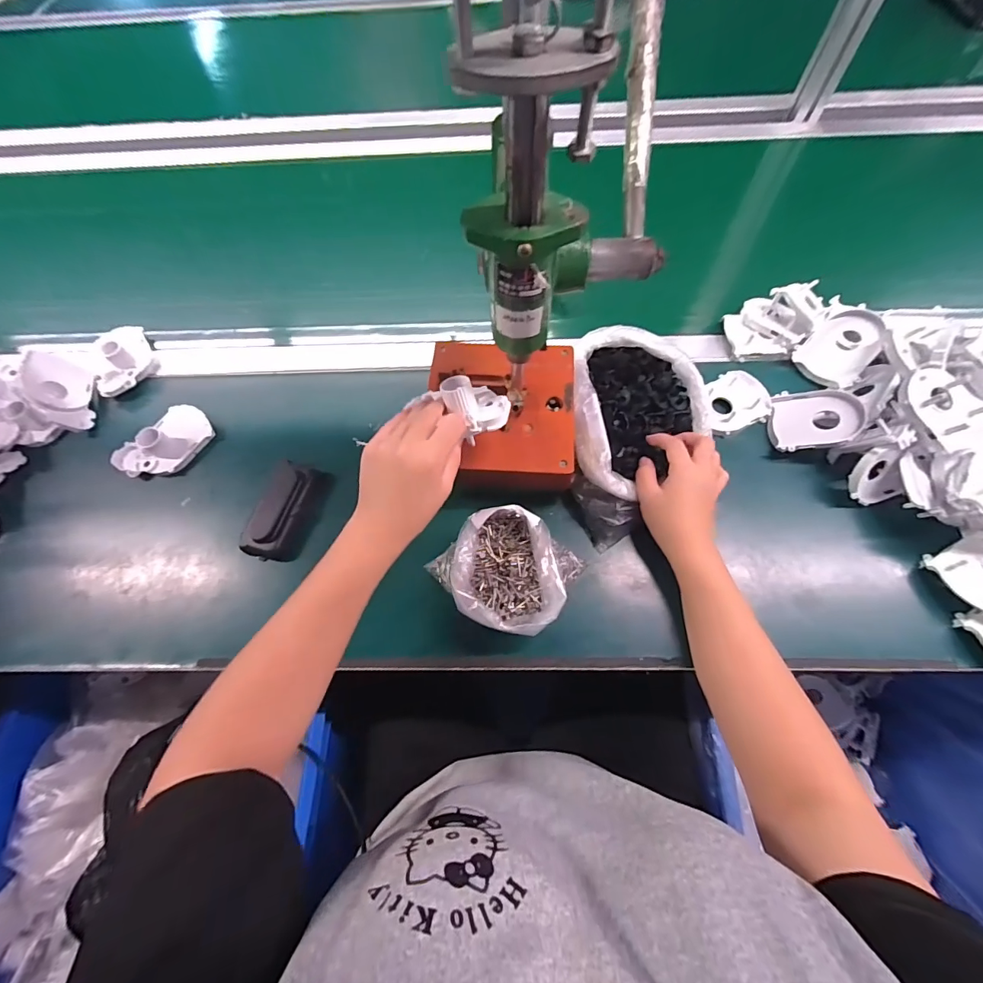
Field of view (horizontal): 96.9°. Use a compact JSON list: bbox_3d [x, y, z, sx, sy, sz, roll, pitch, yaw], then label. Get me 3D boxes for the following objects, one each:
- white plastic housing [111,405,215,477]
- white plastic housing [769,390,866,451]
[{"bbox_3d":[-0.380,-0.058,0.505,0.065,0.035,0.101,33,74,14],"label":"white plastic housing"},{"bbox_3d":[0.348,-0.078,0.470,0.082,0.027,0.069,-3,78,34],"label":"white plastic housing"}]

